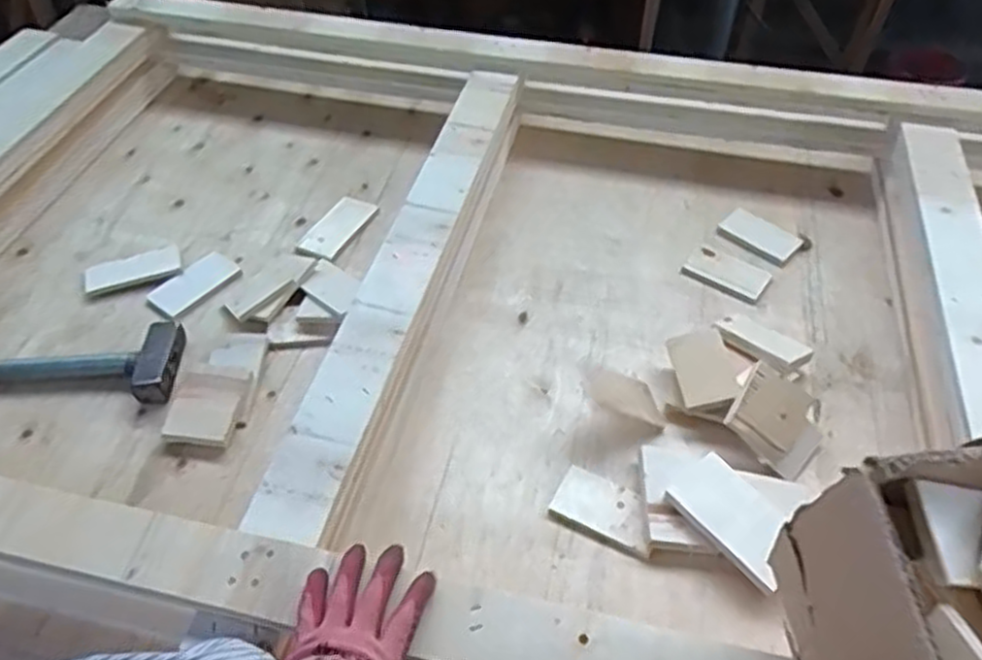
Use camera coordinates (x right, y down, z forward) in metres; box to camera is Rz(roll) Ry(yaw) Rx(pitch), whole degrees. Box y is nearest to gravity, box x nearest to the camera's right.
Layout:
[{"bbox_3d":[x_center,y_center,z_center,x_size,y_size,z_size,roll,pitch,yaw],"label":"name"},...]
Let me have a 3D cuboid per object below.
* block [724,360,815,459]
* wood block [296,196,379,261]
[{"bbox_3d":[0.296,0.085,0.804,0.077,0.013,0.085,37,66,-3],"label":"block"},{"bbox_3d":[-0.224,-0.150,1.116,0.070,0.009,0.139,21,52,18],"label":"wood block"}]

